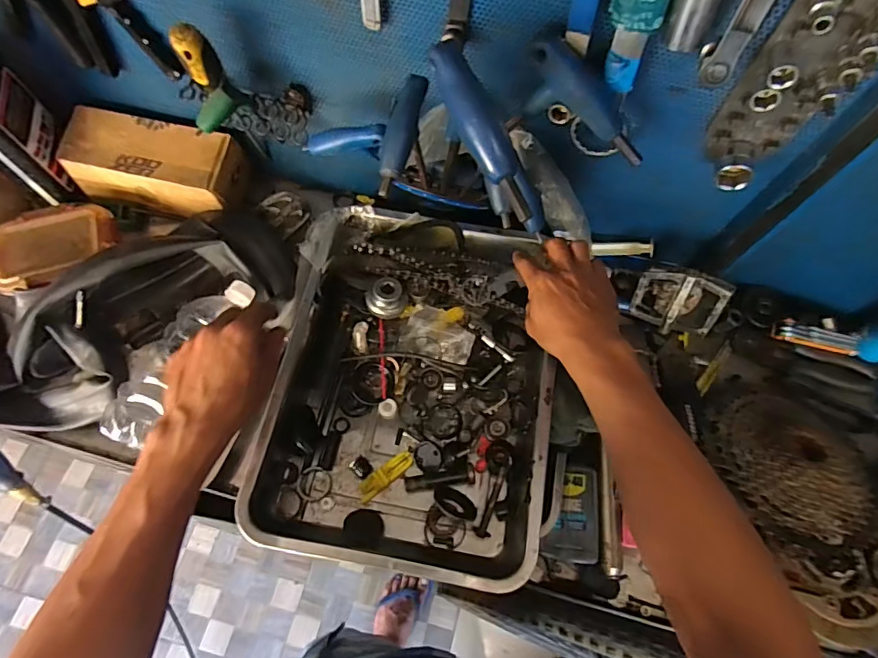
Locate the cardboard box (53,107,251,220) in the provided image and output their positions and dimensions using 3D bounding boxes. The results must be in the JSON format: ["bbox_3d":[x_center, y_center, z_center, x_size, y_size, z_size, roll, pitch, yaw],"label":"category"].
[{"bbox_3d":[-0.378,-0.216,0.667,0.224,0.081,0.089,12,67,2],"label":"cardboard box"}]

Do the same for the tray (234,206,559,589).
[{"bbox_3d":[-0.028,0.056,0.557,0.288,0.057,0.382,8,67,1],"label":"tray"}]

